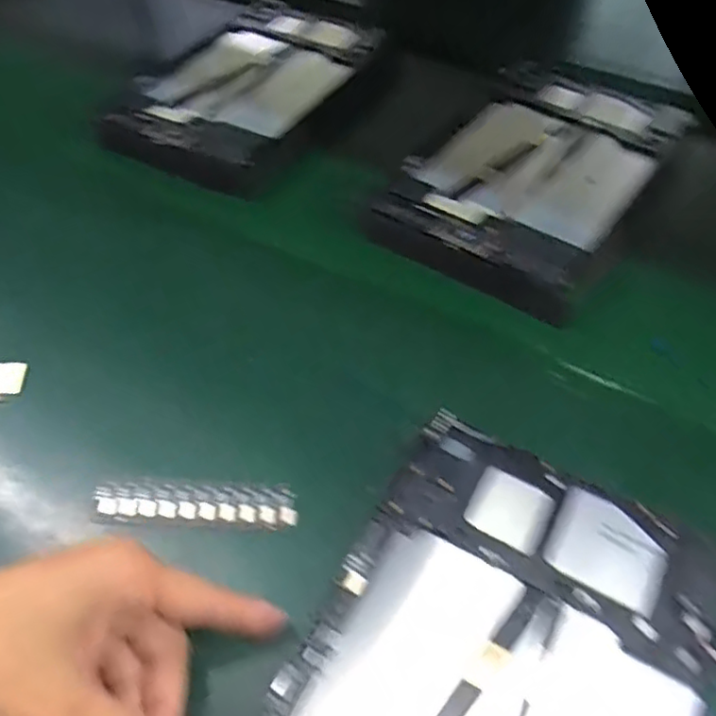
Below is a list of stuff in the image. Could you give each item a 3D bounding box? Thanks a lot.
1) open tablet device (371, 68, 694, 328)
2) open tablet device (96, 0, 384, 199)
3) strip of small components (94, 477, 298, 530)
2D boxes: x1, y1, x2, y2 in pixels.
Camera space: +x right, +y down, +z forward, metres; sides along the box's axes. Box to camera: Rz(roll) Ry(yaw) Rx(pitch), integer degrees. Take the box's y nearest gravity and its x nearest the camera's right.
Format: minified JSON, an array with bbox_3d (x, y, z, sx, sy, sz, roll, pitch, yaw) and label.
[{"bbox_3d":[0.129,-0.135,0.470,0.145,0.027,0.235,27,56,22],"label":"open tablet device"},{"bbox_3d":[-0.089,-0.241,0.555,0.147,0.024,0.254,23,55,18],"label":"open tablet device"},{"bbox_3d":[-0.081,0.073,0.321,0.097,0.007,0.023,2,51,2],"label":"strip of small components"}]

